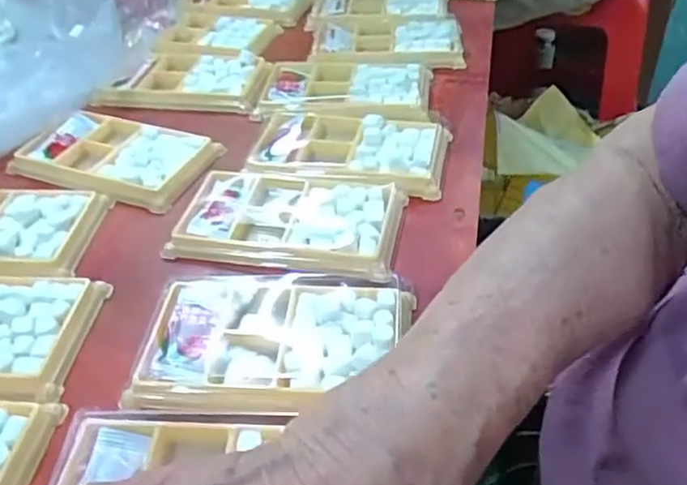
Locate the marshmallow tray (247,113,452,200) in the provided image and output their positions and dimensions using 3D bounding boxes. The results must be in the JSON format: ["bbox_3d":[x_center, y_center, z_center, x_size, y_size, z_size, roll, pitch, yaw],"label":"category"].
[{"bbox_3d":[0.000,-0.066,0.448,0.142,0.021,0.081,6,43,11],"label":"marshmallow tray"}]

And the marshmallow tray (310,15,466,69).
[{"bbox_3d":[0.040,-0.184,0.575,0.131,0.014,0.094,2,43,7],"label":"marshmallow tray"}]

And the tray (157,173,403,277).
[{"bbox_3d":[-0.034,-0.015,0.392,0.134,0.012,0.079,7,43,12],"label":"tray"}]

